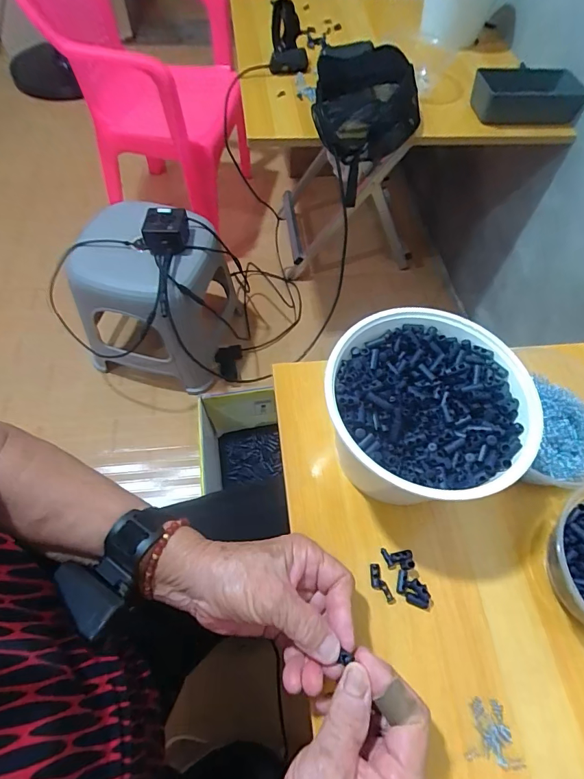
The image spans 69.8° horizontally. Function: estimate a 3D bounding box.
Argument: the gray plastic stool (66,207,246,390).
[{"bbox_3d":[-0.306,-0.188,0.934,0.292,0.354,0.260,9,61,3],"label":"gray plastic stool"}]

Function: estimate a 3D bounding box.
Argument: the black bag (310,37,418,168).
[{"bbox_3d":[0.122,-0.512,0.731,0.170,0.074,0.252,-2,61,-3],"label":"black bag"}]

